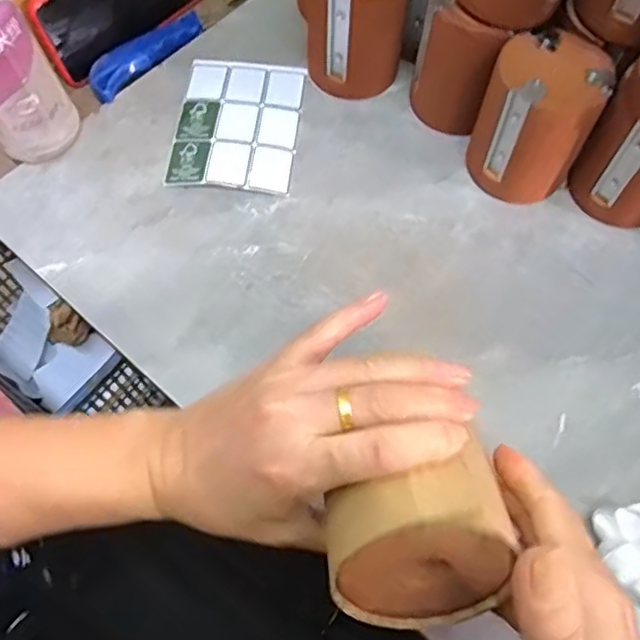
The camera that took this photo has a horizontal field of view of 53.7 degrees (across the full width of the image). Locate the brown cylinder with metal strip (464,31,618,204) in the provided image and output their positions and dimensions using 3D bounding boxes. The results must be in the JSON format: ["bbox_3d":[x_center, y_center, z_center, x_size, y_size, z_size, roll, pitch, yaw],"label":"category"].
[{"bbox_3d":[0.161,-0.147,0.471,0.077,0.101,0.074,0,65,0],"label":"brown cylinder with metal strip"}]

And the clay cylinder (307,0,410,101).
[{"bbox_3d":[0.031,-0.245,0.516,0.077,0.102,0.072,0,65,0],"label":"clay cylinder"}]

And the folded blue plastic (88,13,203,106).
[{"bbox_3d":[-0.155,-0.240,0.561,0.034,0.016,0.126,37,70,16],"label":"folded blue plastic"}]

